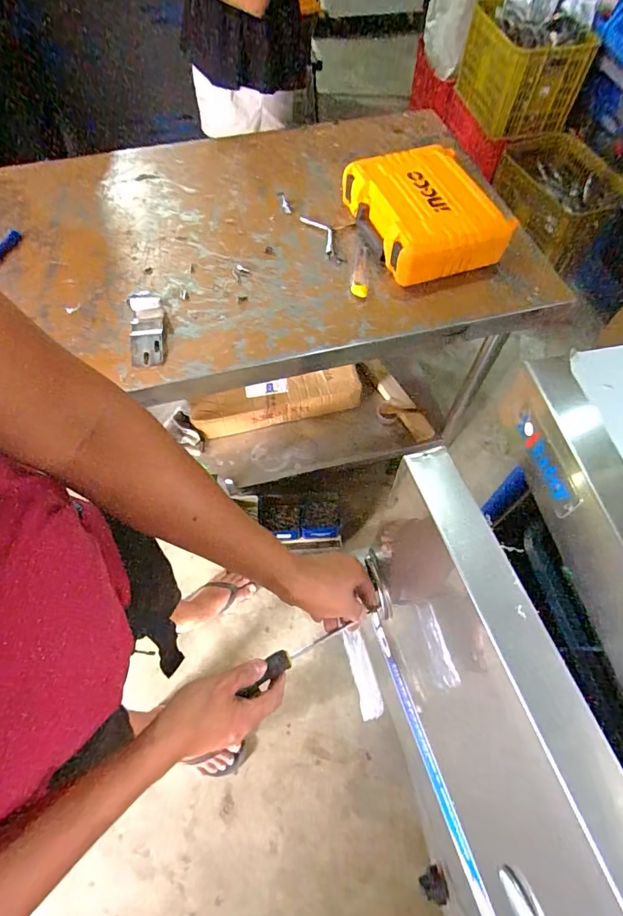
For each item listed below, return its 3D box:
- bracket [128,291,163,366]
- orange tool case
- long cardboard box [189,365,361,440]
[{"bbox_3d":[-0.306,-0.244,0.822,0.059,0.022,0.168,-9,63,-6],"label":"bracket"},{"bbox_3d":[0.229,-0.499,0.914,0.234,0.107,0.306,-19,64,-10],"label":"orange tool case"},{"bbox_3d":[-0.109,-0.170,1.403,0.509,0.147,0.101,-11,63,-7],"label":"long cardboard box"}]

